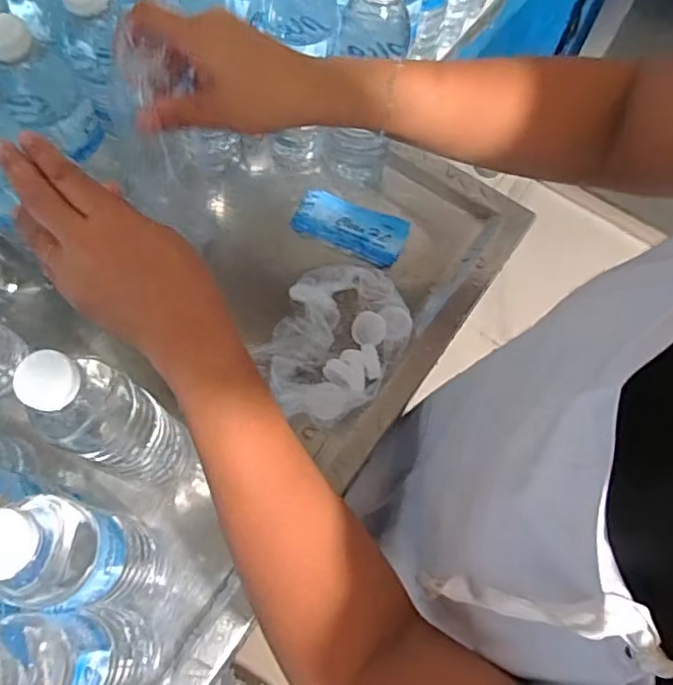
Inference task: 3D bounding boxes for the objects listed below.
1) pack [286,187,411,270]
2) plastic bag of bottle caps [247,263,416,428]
[{"bbox_3d":[0.013,-0.115,0.573,0.110,0.006,0.053,24,69,7],"label":"pack"},{"bbox_3d":[-0.002,-0.006,0.520,0.110,0.024,0.149,30,70,10],"label":"plastic bag of bottle caps"}]

